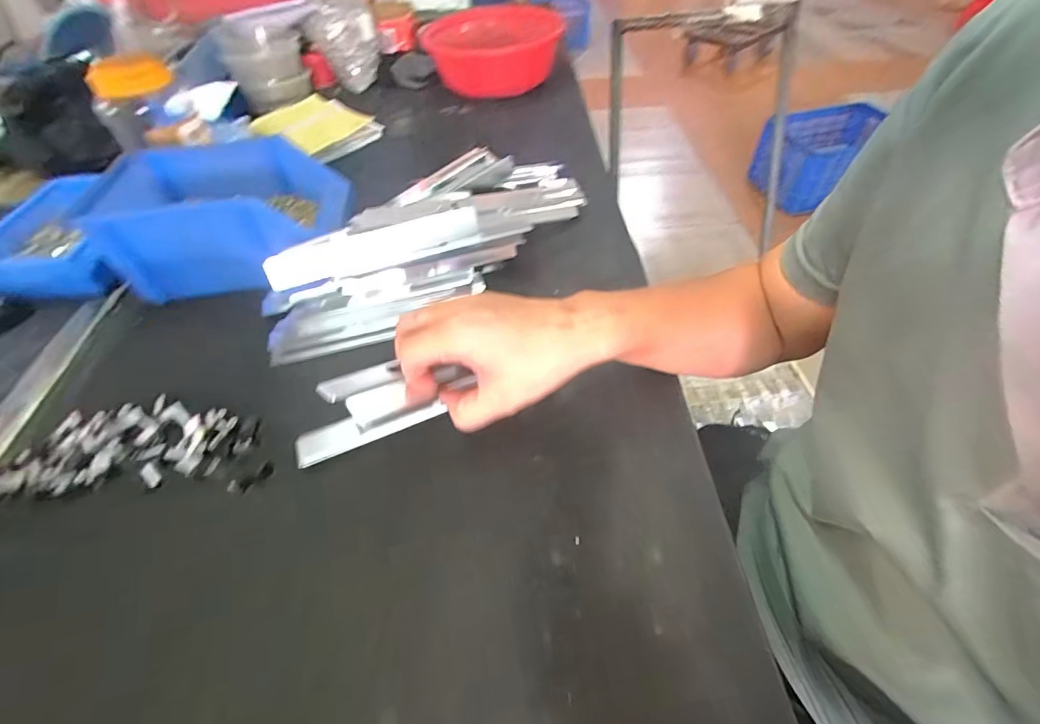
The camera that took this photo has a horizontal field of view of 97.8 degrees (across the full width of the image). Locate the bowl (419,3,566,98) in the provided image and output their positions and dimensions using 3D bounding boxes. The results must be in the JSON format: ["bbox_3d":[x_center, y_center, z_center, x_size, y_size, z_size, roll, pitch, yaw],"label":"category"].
[{"bbox_3d":[-0.034,-0.616,0.905,0.294,0.111,0.308,-2,50,2],"label":"bowl"}]

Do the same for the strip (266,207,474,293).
[{"bbox_3d":[-0.144,-0.117,0.464,0.211,0.037,0.015,-21,25,-16],"label":"strip"}]

